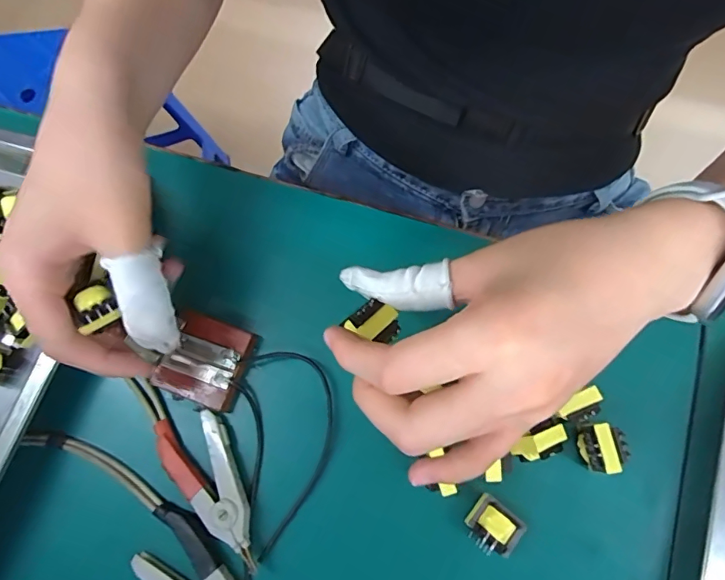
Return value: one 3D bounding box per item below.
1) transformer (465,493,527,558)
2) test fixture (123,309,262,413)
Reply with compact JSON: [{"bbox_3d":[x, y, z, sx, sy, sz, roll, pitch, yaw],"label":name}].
[{"bbox_3d":[0.067,0.121,0.239,0.024,0.013,0.023,39,79,13],"label":"transformer"},{"bbox_3d":[-0.094,0.042,0.280,0.050,0.012,0.048,21,74,7],"label":"test fixture"}]

